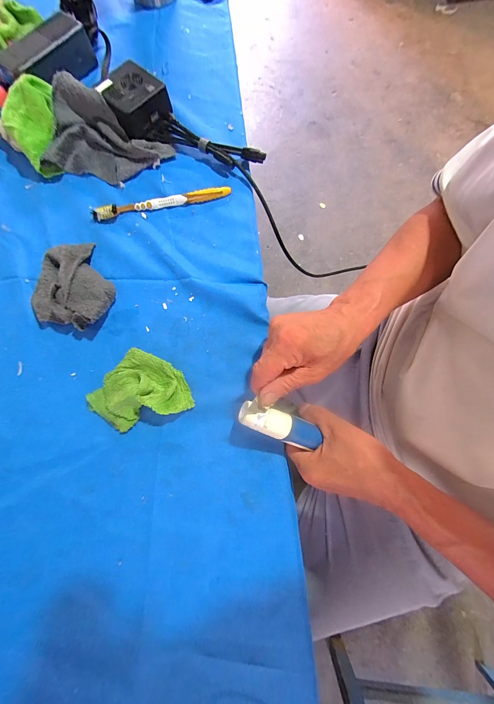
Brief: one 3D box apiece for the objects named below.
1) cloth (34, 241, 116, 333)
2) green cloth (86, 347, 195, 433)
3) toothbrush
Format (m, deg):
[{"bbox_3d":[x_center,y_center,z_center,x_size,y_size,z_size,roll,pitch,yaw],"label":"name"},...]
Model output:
[{"bbox_3d":[-0.219,-0.079,0.330,0.092,0.033,0.119,-30,78,-7],"label":"cloth"},{"bbox_3d":[-0.117,0.048,0.303,0.092,0.026,0.091,39,80,9],"label":"green cloth"},{"bbox_3d":[-0.115,-0.206,0.372,0.185,0.016,0.015,-13,76,-3],"label":"toothbrush"}]

